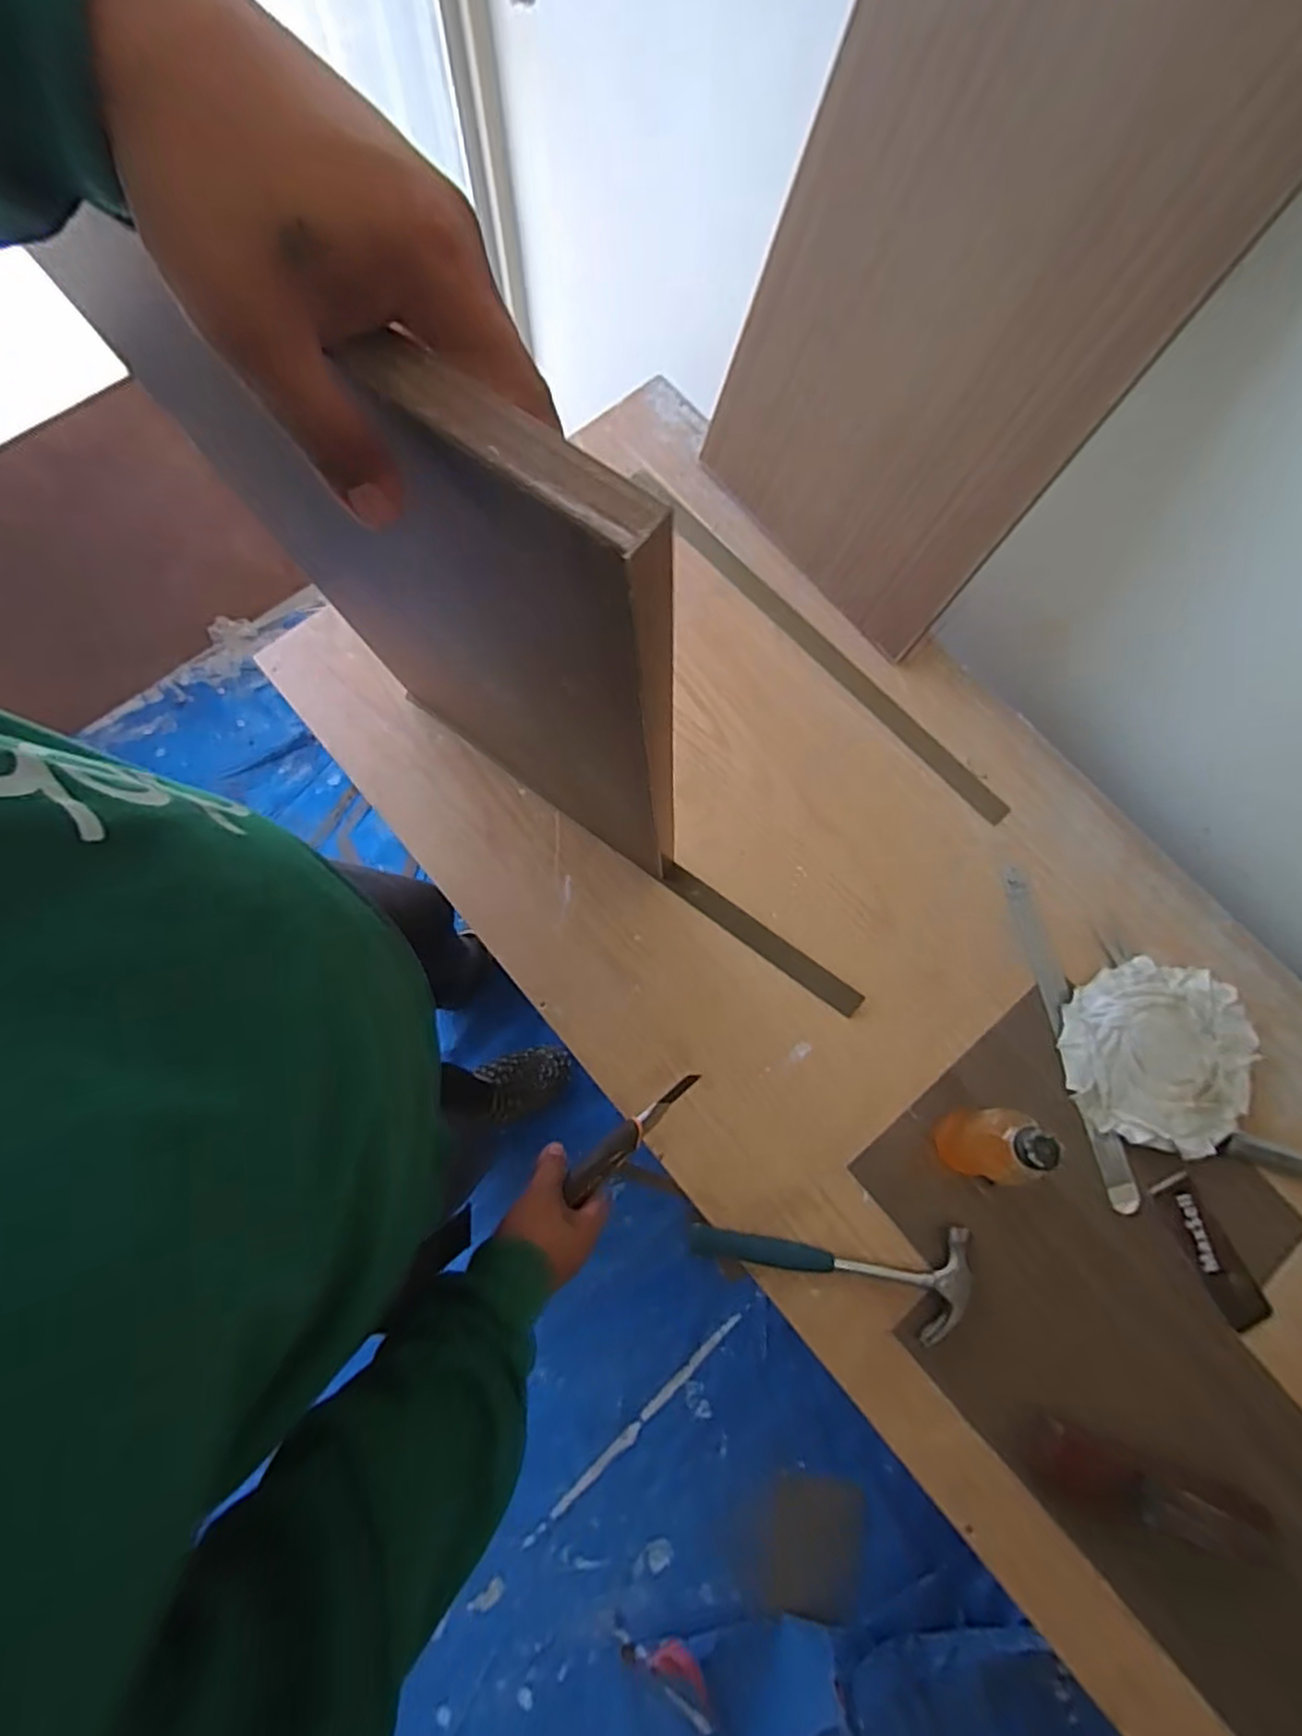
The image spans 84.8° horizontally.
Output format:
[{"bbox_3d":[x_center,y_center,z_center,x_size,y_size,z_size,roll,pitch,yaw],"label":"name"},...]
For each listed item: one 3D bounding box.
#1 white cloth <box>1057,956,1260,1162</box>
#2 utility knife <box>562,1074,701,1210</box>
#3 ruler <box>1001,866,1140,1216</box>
[{"bbox_3d":[0.492,0.181,0.690,0.177,0.027,0.170,17,76,4],"label":"white cloth"},{"bbox_3d":[-0.014,0.228,0.616,0.143,0.021,0.024,-37,78,-24],"label":"utility knife"},{"bbox_3d":[0.412,0.162,0.706,0.029,0.009,0.335,-15,77,8],"label":"ruler"}]

